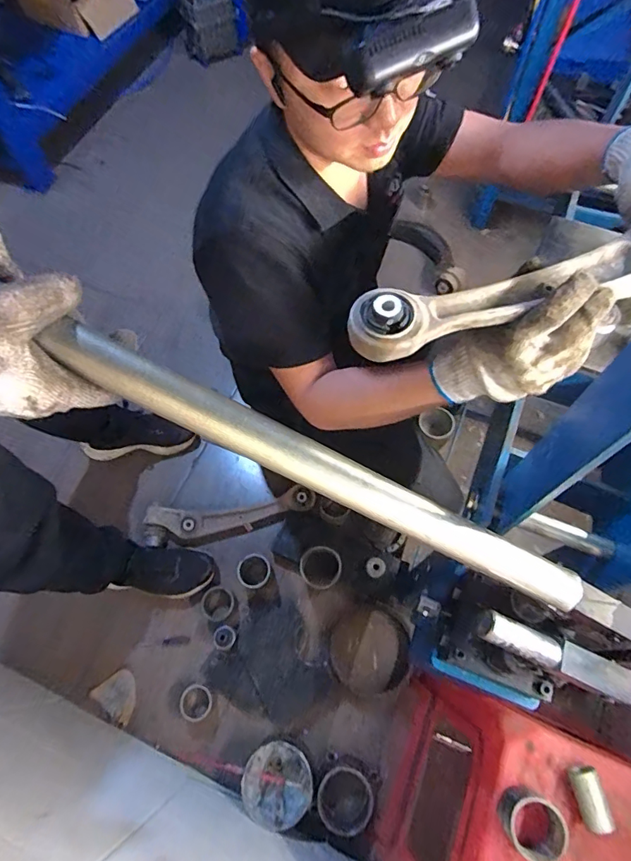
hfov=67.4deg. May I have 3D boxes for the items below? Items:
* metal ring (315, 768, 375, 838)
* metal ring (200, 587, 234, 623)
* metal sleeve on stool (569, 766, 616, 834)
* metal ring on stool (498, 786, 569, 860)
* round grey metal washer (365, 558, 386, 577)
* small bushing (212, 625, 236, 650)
[{"bbox_3d":[0.054,0.671,0.857,0.102,0.020,0.099,-3,55,5],"label":"metal ring"},{"bbox_3d":[-0.214,0.374,1.021,0.072,0.009,0.070,-1,65,1],"label":"metal ring"},{"bbox_3d":[0.308,0.415,0.531,0.030,0.035,0.061,-5,53,-1],"label":"metal sleeve on stool"},{"bbox_3d":[0.235,0.430,0.517,0.056,0.052,0.057,-1,65,1],"label":"metal ring on stool"},{"bbox_3d":[0.131,0.300,1.032,0.040,0.026,0.041,-1,65,1],"label":"round grey metal washer"},{"bbox_3d":[-0.187,0.426,0.971,0.040,0.042,0.044,-1,65,1],"label":"small bushing"}]

